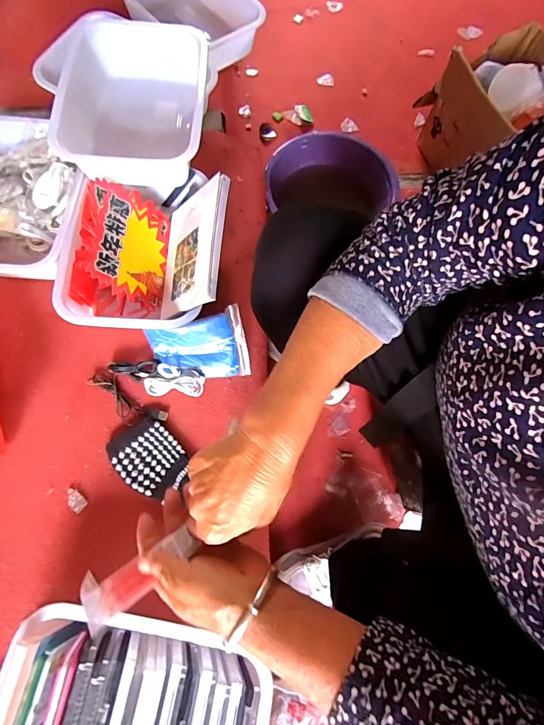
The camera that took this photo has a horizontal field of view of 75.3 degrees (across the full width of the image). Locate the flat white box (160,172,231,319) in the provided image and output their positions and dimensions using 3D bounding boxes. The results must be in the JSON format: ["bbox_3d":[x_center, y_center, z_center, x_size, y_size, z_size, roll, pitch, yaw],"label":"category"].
[{"bbox_3d":[-0.126,-0.173,0.546,0.016,0.139,0.201,17,71,-43],"label":"flat white box"}]

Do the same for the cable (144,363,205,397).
[{"bbox_3d":[-0.149,0.028,0.535,0.089,0.027,0.043,3,74,-1],"label":"cable"}]

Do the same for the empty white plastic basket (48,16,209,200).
[{"bbox_3d":[-0.218,-0.409,0.574,0.216,0.083,0.263,1,73,-2],"label":"empty white plastic basket"}]

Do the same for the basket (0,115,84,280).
[{"bbox_3d":[-0.417,-0.265,0.586,0.215,0.073,0.285,7,74,1],"label":"basket"}]

